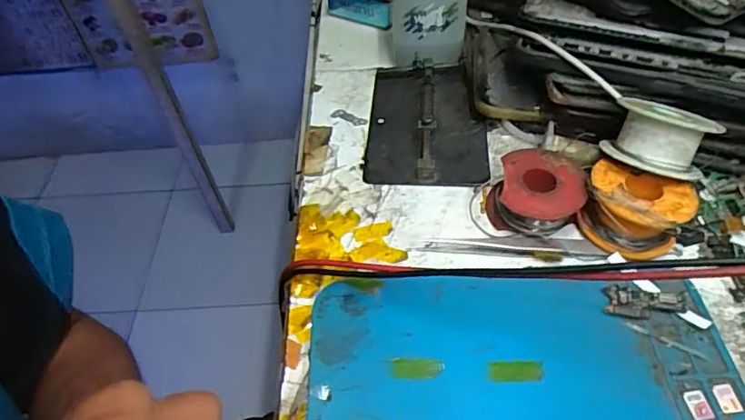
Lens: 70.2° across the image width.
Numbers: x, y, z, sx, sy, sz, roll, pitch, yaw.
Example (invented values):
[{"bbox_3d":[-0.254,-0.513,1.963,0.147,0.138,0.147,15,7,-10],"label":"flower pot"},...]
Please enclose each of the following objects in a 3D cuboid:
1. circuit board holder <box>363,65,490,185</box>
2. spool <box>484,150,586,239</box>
[{"bbox_3d":[0.037,-0.063,0.364,0.077,0.013,0.114,2,50,4],"label":"circuit board holder"},{"bbox_3d":[0.093,-0.010,0.305,0.049,0.028,0.047,-2,50,2],"label":"spool"}]

